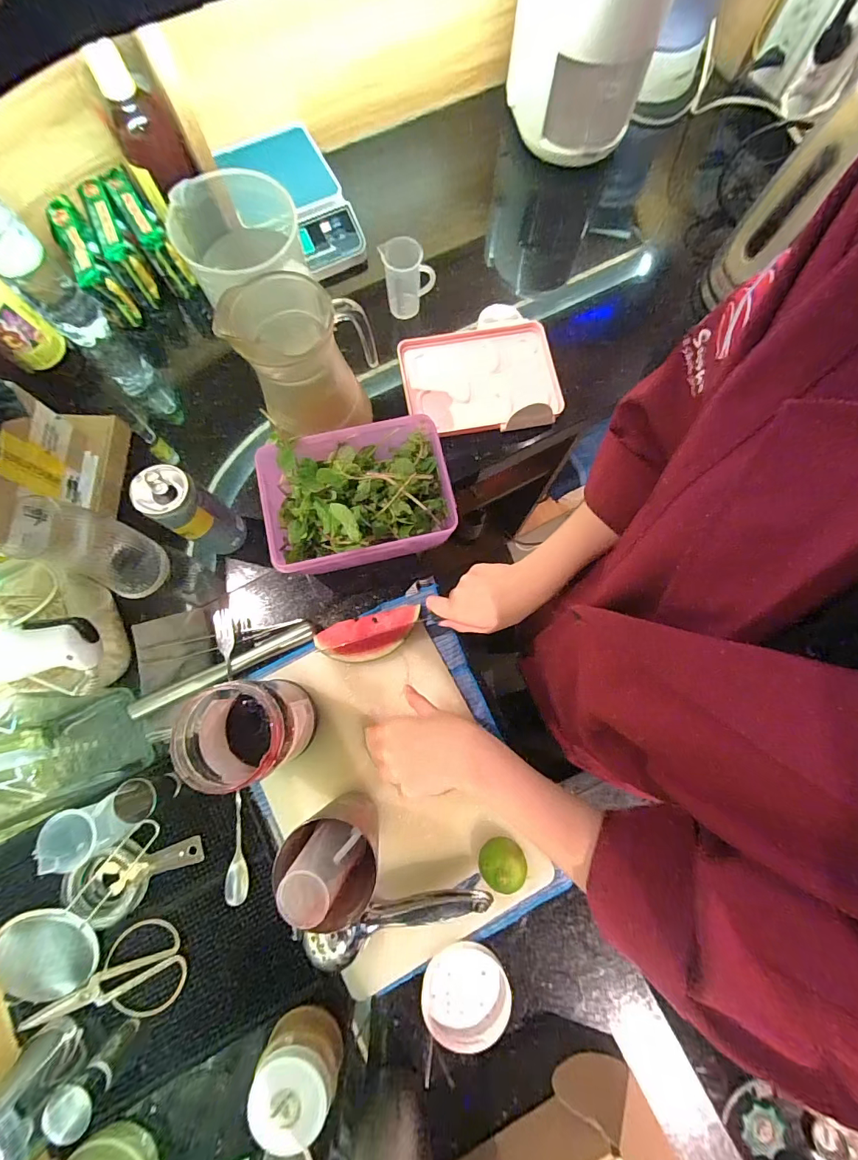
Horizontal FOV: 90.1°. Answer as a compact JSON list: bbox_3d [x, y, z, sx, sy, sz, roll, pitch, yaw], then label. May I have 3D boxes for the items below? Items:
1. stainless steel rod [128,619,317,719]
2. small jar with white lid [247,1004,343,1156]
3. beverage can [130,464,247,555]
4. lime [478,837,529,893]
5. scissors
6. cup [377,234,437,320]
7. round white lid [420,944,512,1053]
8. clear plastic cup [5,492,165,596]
[{"bbox_3d":[-0.239,0.104,0.506,0.217,0.024,0.022,-26,79,-6],"label":"stainless steel rod"},{"bbox_3d":[-0.124,0.469,0.406,0.072,0.071,0.068,0,78,0],"label":"small jar with white lid"},{"bbox_3d":[-0.260,-0.073,0.481,0.051,0.139,0.055,0,78,0],"label":"beverage can"},{"bbox_3d":[0.078,0.302,0.458,0.047,0.045,0.045,0,78,0],"label":"lime"},{"bbox_3d":[-0.329,0.431,0.442,0.152,0.014,0.083,-36,80,-7],"label":"scissors"},{"bbox_3d":[-0.032,-0.422,0.590,0.062,0.099,0.061,0,78,0],"label":"cup"},{"bbox_3d":[0.040,0.437,0.453,0.090,0.016,0.088,0,78,0],"label":"round white lid"},{"bbox_3d":[-0.400,-0.032,0.501,0.069,0.160,0.075,3,73,14],"label":"clear plastic cup"}]

